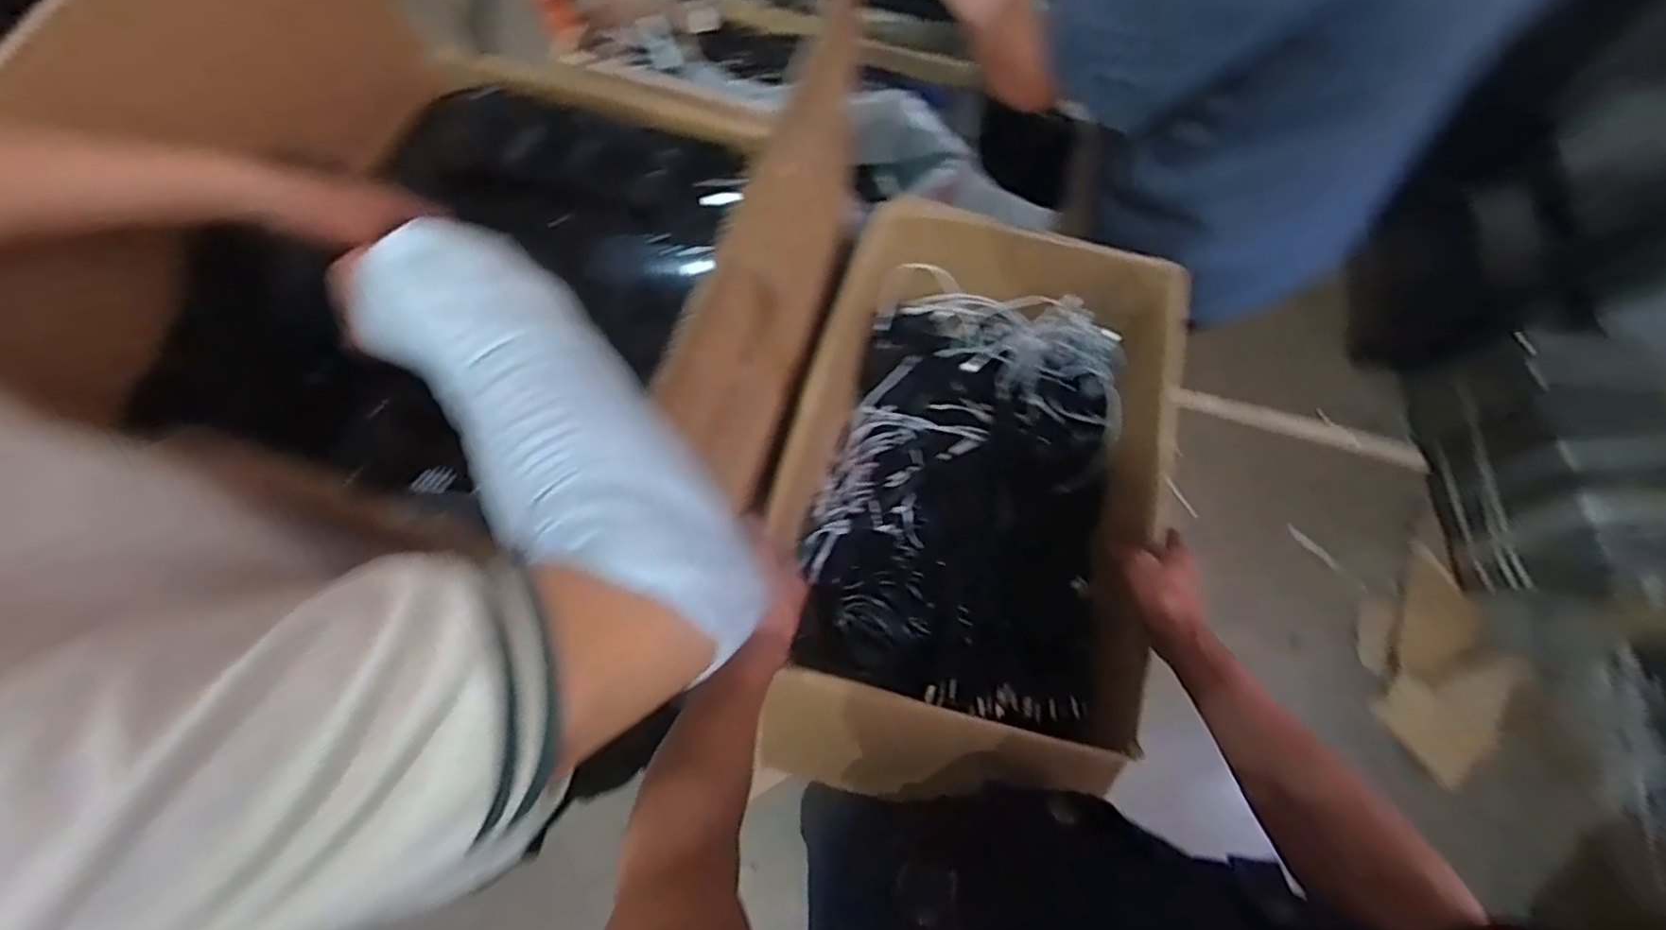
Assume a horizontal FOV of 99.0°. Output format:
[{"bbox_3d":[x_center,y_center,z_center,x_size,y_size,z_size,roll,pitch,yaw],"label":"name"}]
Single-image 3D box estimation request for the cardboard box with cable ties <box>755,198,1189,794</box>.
[{"bbox_3d":[0.148,0.028,0.804,0.372,0.190,0.626,15,70,6],"label":"cardboard box with cable ties"}]

